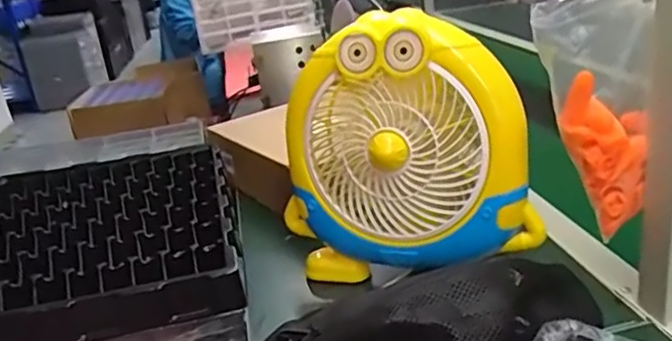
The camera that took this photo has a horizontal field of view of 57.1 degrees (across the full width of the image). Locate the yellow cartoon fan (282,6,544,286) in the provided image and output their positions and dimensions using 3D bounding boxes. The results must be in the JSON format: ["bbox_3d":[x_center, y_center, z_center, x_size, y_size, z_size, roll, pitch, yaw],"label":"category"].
[{"bbox_3d":[0.065,-0.018,0.625,0.266,0.250,0.082,1,23,23],"label":"yellow cartoon fan"}]

